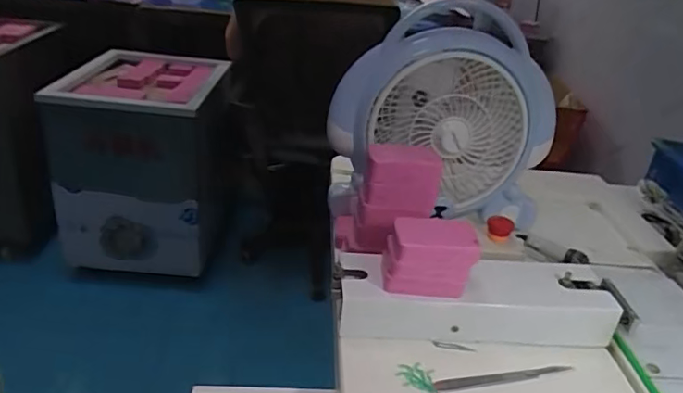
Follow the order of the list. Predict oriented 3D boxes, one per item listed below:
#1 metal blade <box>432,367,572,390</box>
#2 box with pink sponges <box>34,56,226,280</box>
[{"bbox_3d":[0.139,0.155,0.459,0.129,0.005,0.009,-2,29,-15],"label":"metal blade"},{"bbox_3d":[-0.595,-0.112,1.651,0.454,0.515,0.534,1,28,-10],"label":"box with pink sponges"}]

